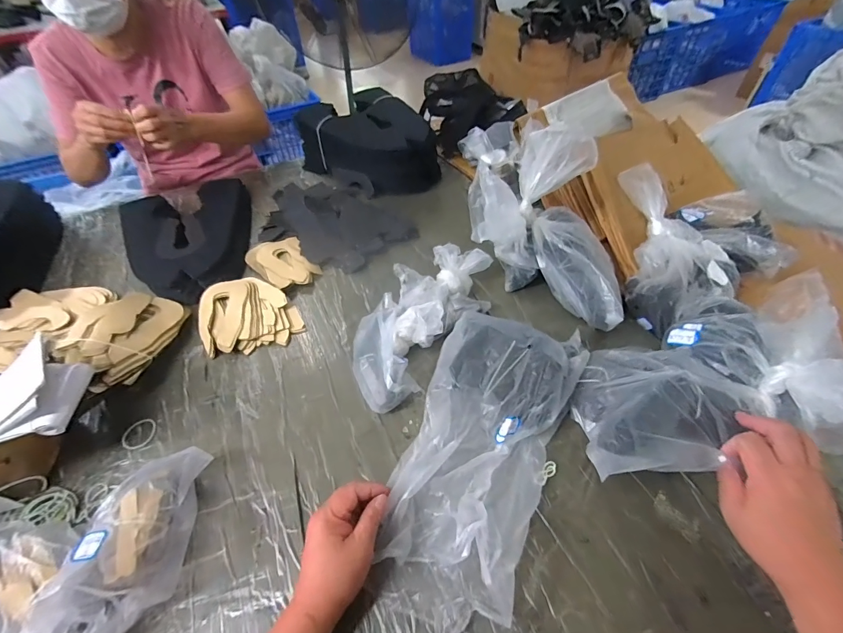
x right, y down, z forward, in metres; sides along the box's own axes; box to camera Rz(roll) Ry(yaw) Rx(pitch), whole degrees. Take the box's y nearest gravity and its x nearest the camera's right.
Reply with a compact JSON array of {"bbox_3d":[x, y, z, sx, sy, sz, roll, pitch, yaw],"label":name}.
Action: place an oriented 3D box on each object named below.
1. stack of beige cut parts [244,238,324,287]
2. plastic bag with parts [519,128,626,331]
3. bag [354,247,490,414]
[{"bbox_3d":[-0.265,-0.104,0.714,0.099,0.014,0.151,-30,54,-23],"label":"stack of beige cut parts"},{"bbox_3d":[0.226,-0.127,0.559,0.111,0.114,0.291,-21,95,-15],"label":"plastic bag with parts"},{"bbox_3d":[-0.001,-0.008,0.579,0.136,0.071,0.306,29,56,26],"label":"bag"}]

